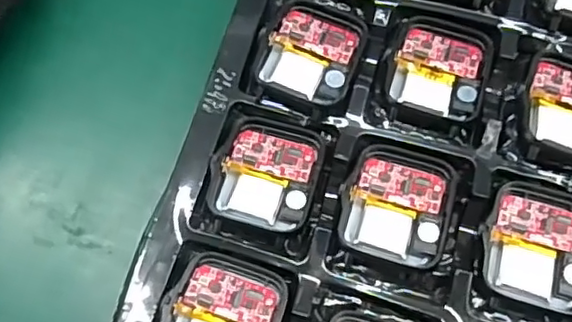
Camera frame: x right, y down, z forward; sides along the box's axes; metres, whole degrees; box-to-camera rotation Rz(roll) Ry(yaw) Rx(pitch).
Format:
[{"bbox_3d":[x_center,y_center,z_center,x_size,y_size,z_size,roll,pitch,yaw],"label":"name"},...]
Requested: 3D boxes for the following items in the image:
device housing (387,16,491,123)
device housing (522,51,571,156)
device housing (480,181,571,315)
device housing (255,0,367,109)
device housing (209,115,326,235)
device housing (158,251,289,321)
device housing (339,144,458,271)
[{"bbox_3d":[0.059,-0.036,0.231,0.036,0.005,0.041,15,70,7],"label":"device housing"},{"bbox_3d":[0.106,-0.021,0.221,0.036,0.007,0.041,17,71,8],"label":"device housing"},{"bbox_3d":[0.088,0.028,0.209,0.037,0.010,0.041,19,71,8],"label":"device housing"},{"bbox_3d":[0.010,-0.041,0.234,0.036,0.008,0.042,20,71,9],"label":"device housing"},{"bbox_3d":[-0.007,0.004,0.220,0.037,0.009,0.042,14,70,7],"label":"device housing"},{"bbox_3d":[-0.021,0.053,0.200,0.037,0.006,0.041,17,71,8],"label":"device housing"},{"bbox_3d":[0.040,0.015,0.215,0.037,0.009,0.041,16,70,7],"label":"device housing"}]

